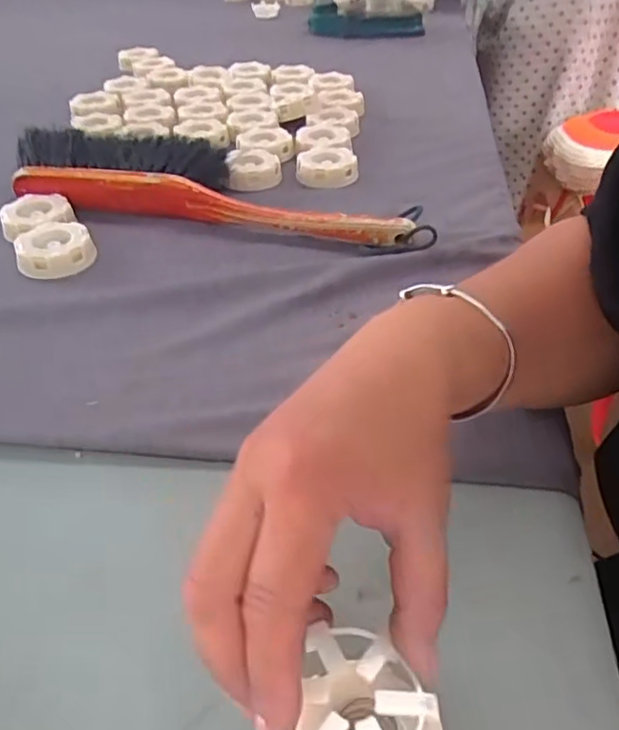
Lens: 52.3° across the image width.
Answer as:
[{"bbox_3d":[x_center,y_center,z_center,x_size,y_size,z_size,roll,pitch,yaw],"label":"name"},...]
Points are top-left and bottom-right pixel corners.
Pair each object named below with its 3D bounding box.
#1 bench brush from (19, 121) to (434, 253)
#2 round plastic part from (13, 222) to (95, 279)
[{"bbox_3d":[-0.083,-0.169,0.583,0.389,0.048,0.100,8,43,8],"label":"bench brush"},{"bbox_3d":[-0.212,-0.100,0.526,0.060,0.019,0.060,-13,44,-15],"label":"round plastic part"}]

